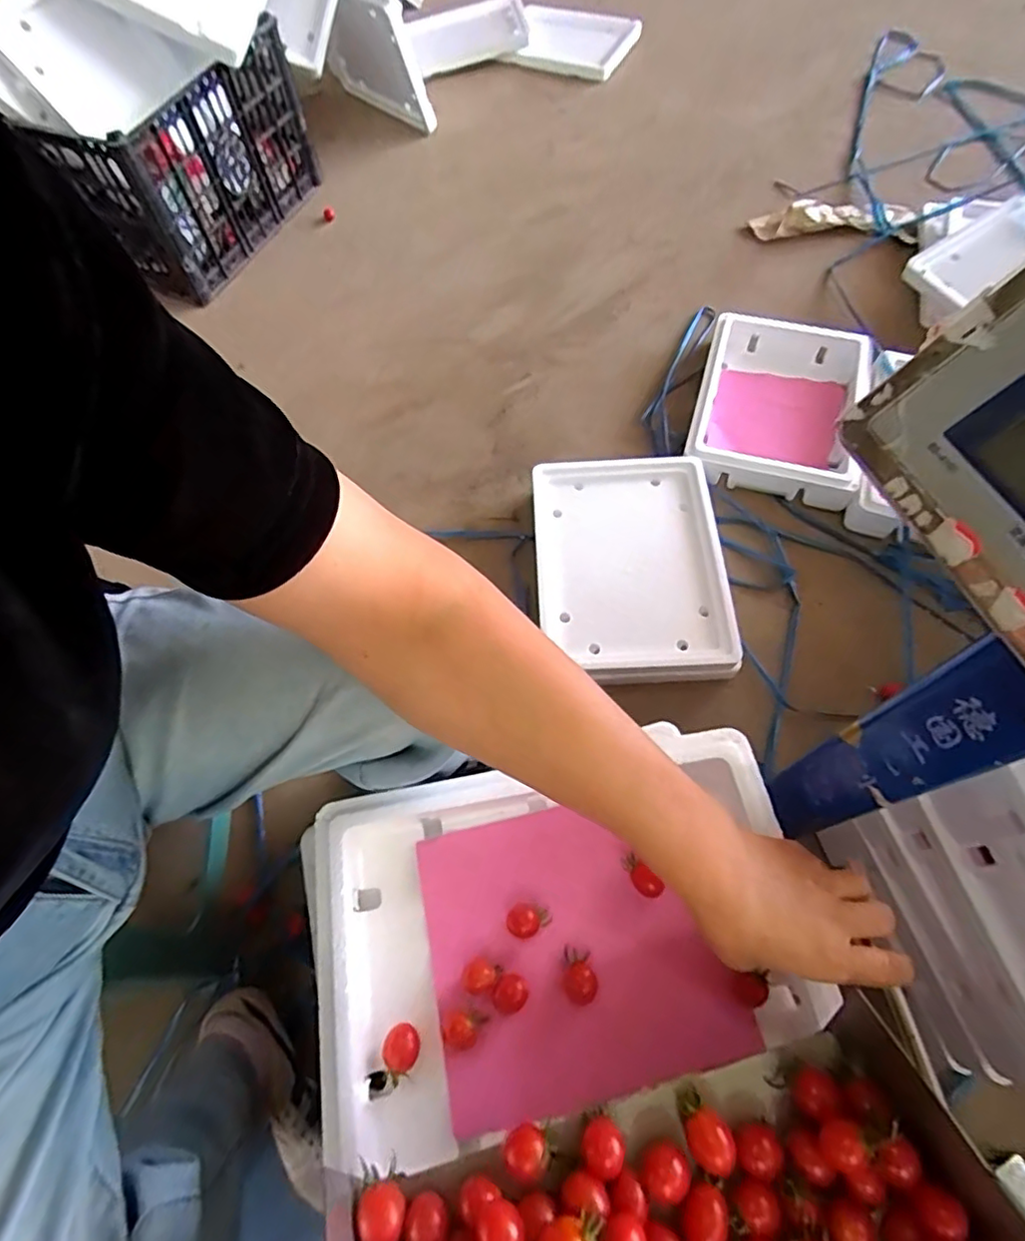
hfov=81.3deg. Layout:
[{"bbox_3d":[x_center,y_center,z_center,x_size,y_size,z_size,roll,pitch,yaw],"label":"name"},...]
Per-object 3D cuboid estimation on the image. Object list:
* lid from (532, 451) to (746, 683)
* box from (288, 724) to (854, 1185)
[{"bbox_3d":[0.168,-0.080,0.875,0.263,0.050,0.350,-3,63,1],"label":"lid"},{"bbox_3d":[0.030,0.225,0.443,0.352,0.052,0.228,-13,64,-4],"label":"box"}]

